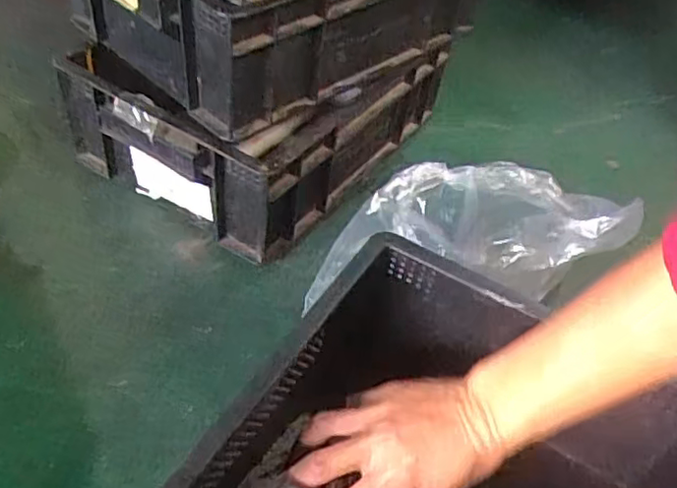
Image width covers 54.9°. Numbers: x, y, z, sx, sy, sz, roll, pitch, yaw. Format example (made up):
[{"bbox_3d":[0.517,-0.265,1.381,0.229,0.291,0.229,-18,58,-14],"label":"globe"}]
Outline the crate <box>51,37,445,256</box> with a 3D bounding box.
[{"bbox_3d":[-0.068,-0.154,0.670,0.244,0.119,0.343,30,50,21],"label":"crate"}]

